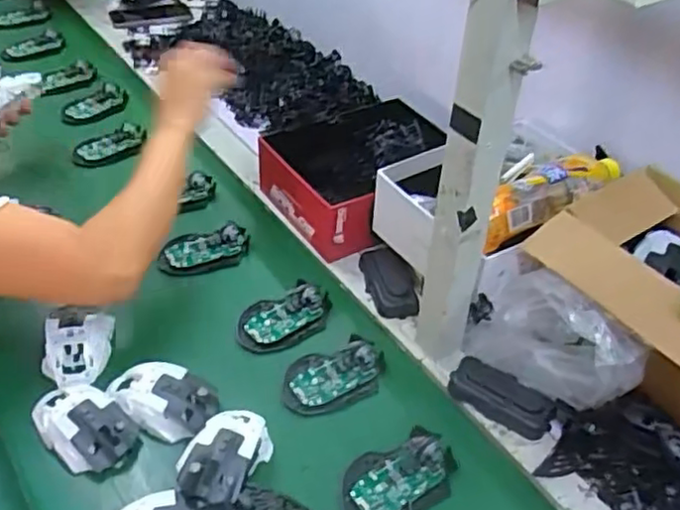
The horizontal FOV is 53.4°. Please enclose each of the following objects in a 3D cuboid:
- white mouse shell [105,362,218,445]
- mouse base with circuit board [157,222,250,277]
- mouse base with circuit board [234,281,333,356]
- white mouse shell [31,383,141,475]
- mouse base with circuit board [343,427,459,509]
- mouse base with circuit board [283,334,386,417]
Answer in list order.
[{"bbox_3d":[-0.178,0.148,0.684,0.106,0.043,0.067,13,46,16],"label":"white mouse shell"},{"bbox_3d":[-0.173,-0.004,0.864,0.110,0.025,0.065,-9,44,-6],"label":"mouse base with circuit board"},{"bbox_3d":[-0.063,0.069,0.781,0.116,0.018,0.071,-19,46,-16],"label":"mouse base with circuit board"},{"bbox_3d":[-0.252,0.164,0.661,0.108,0.040,0.072,25,50,25],"label":"white mouse shell"},{"bbox_3d":[0.056,0.211,0.635,0.114,0.016,0.075,-25,48,-22],"label":"mouse base with circuit board"},{"bbox_3d":[-0.006,0.129,0.723,0.112,0.019,0.070,-17,46,-14],"label":"mouse base with circuit board"}]

